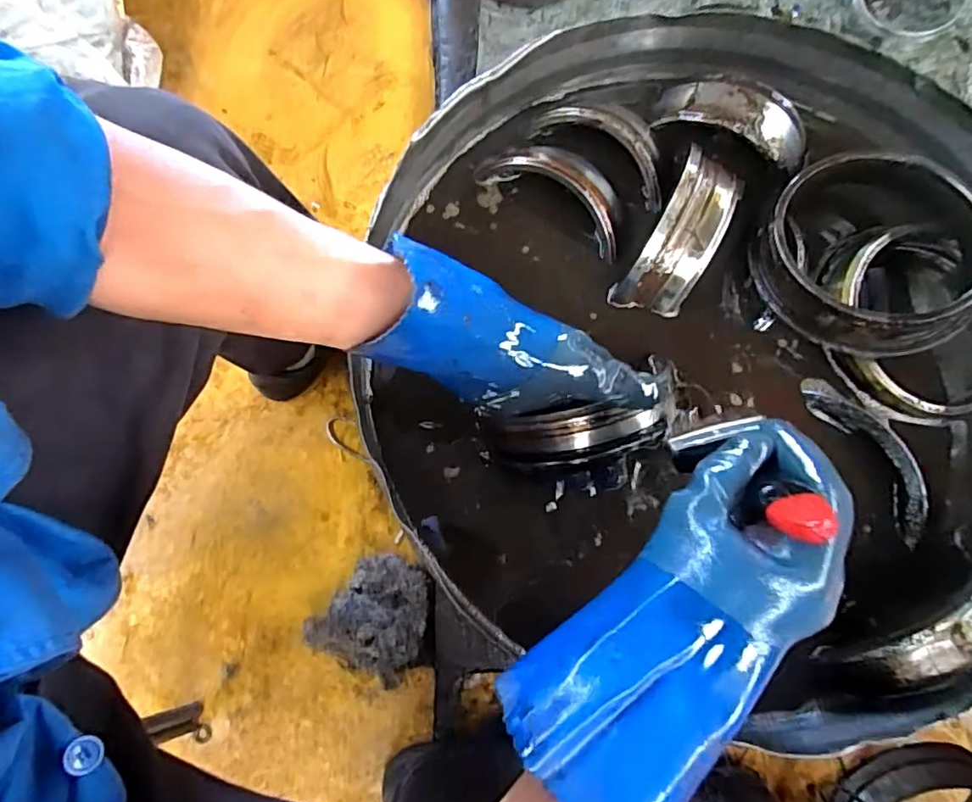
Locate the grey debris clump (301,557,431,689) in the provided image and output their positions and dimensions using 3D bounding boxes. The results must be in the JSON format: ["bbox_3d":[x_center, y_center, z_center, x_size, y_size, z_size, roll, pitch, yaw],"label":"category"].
[{"bbox_3d":[-0.141,0.275,0.736,0.130,0.074,0.140,0,77,1],"label":"grey debris clump"}]

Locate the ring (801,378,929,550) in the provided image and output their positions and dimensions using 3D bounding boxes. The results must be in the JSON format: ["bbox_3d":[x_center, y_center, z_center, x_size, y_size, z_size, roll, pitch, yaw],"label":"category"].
[{"bbox_3d":[0.313,0.043,0.461,0.030,0.030,0.145,-26,78,-8],"label":"ring"}]

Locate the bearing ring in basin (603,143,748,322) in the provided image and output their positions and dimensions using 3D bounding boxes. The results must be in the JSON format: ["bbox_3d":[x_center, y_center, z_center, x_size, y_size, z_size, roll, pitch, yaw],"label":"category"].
[{"bbox_3d":[0.167,-0.140,0.488,0.059,0.054,0.146,31,95,8],"label":"bearing ring in basin"}]

